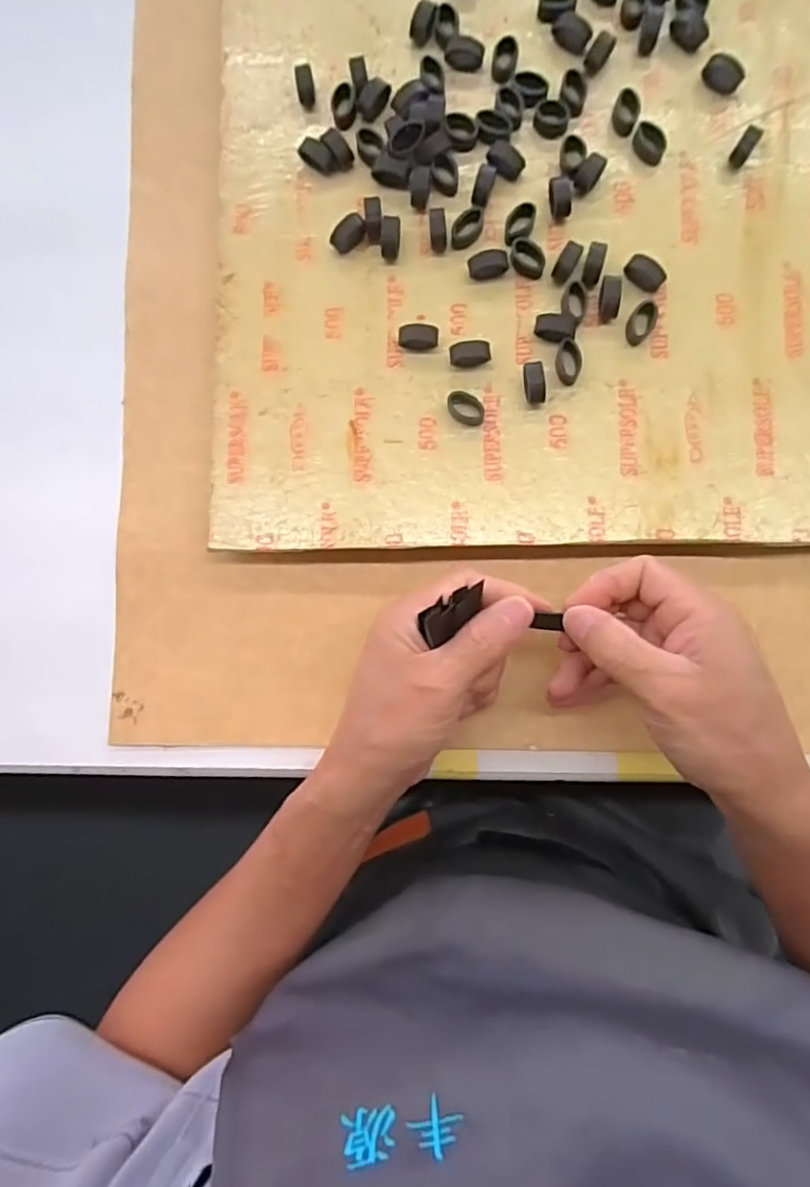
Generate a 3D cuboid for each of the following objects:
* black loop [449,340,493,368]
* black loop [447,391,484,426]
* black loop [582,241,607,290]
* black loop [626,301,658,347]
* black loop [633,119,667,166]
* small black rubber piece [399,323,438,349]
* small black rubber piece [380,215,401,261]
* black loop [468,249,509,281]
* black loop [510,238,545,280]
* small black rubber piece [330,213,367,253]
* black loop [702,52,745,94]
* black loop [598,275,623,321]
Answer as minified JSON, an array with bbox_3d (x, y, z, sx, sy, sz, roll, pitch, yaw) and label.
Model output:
[{"bbox_3d":[0.036,-0.132,0.341,0.023,0.009,0.012,-5,88,2],"label":"black loop"},{"bbox_3d":[0.034,-0.102,0.339,0.022,0.008,0.015,43,90,3],"label":"black loop"},{"bbox_3d":[0.104,-0.180,0.340,0.010,0.010,0.024,13,89,3],"label":"black loop"},{"bbox_3d":[0.129,-0.147,0.336,0.013,0.010,0.021,30,90,3],"label":"black loop"},{"bbox_3d":[0.136,-0.251,0.344,0.014,0.006,0.023,-34,87,1],"label":"black loop"},{"bbox_3d":[0.008,-0.143,0.344,0.022,0.010,0.014,10,89,3],"label":"small black rubber piece"},{"bbox_3d":[-0.008,-0.200,0.346,0.010,0.012,0.020,6,88,3],"label":"small black rubber piece"},{"bbox_3d":[0.047,-0.184,0.344,0.022,0.008,0.013,-8,88,2],"label":"black loop"},{"bbox_3d":[0.067,-0.186,0.342,0.013,0.009,0.024,-43,87,1],"label":"black loop"},{"bbox_3d":[-0.031,-0.202,0.348,0.020,0.014,0.012,-40,87,1],"label":"small black rubber piece"},{"bbox_3d":[0.178,-0.291,0.345,0.023,0.010,0.012,44,90,3],"label":"black loop"},{"bbox_3d":[0.112,-0.162,0.337,0.012,0.009,0.022,7,88,3],"label":"black loop"}]

